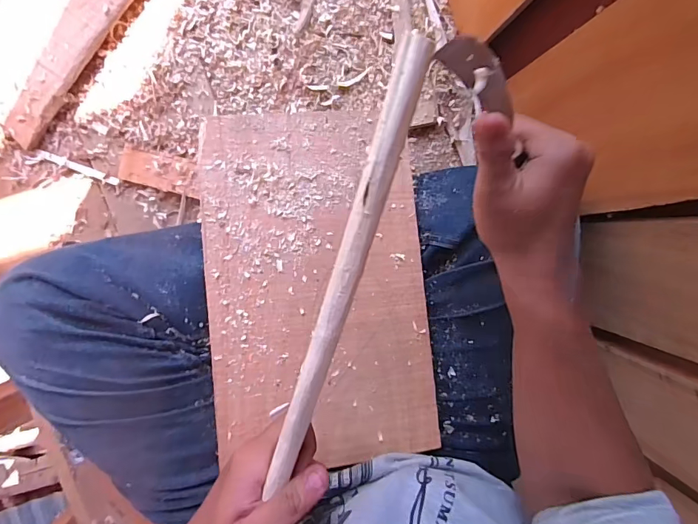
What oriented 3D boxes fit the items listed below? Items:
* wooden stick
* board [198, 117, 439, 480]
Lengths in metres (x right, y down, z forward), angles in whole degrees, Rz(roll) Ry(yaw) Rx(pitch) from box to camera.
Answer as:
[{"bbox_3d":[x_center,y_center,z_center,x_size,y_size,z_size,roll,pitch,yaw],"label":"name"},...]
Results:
[{"bbox_3d":[-0.007,0.022,0.205,0.014,0.011,0.239,19,112,3],"label":"wooden stick"},{"bbox_3d":[-0.024,0.021,0.393,0.201,0.005,0.317,-4,87,-11],"label":"board"}]

